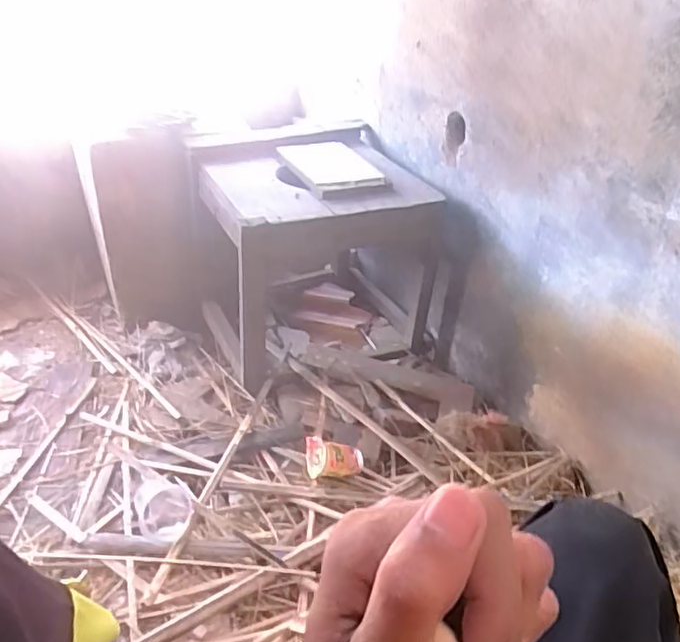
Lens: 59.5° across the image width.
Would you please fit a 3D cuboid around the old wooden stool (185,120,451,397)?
[{"bbox_3d":[-0.059,-0.169,1.379,0.440,0.413,0.481,-15,35,-23],"label":"old wooden stool"}]

